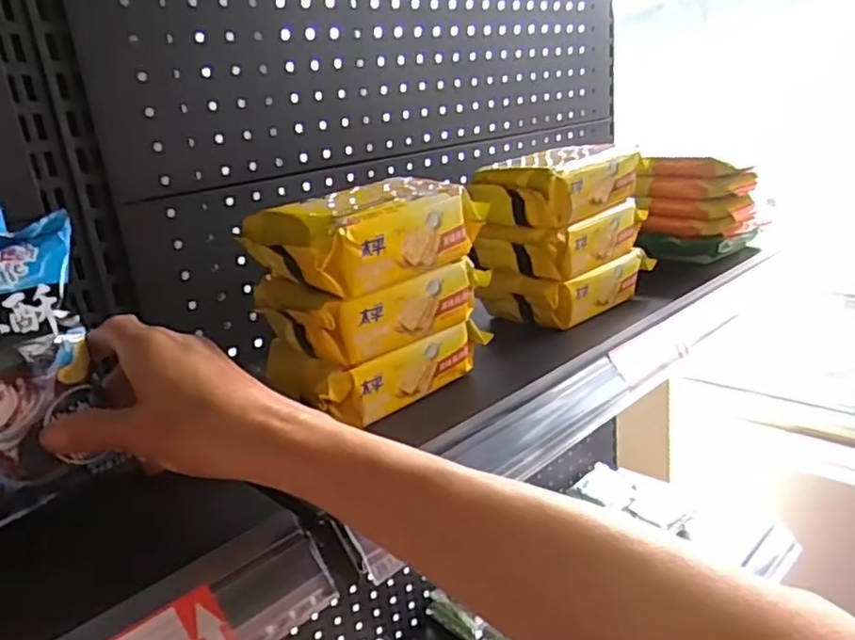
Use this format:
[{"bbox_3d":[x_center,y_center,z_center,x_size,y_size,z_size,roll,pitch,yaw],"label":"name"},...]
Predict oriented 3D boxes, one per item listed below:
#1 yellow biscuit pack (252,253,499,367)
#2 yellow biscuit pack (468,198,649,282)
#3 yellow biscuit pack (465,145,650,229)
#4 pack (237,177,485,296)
[{"bbox_3d":[-0.037,-0.014,0.465,0.136,0.047,0.091,-23,24,-39],"label":"yellow biscuit pack"},{"bbox_3d":[0.114,-0.072,0.594,0.138,0.046,0.102,-23,24,-39],"label":"yellow biscuit pack"},{"bbox_3d":[0.113,-0.117,0.564,0.135,0.053,0.084,-20,22,-34],"label":"yellow biscuit pack"},{"bbox_3d":[-0.040,-0.063,0.443,0.144,0.057,0.088,-23,24,-39],"label":"pack"}]

